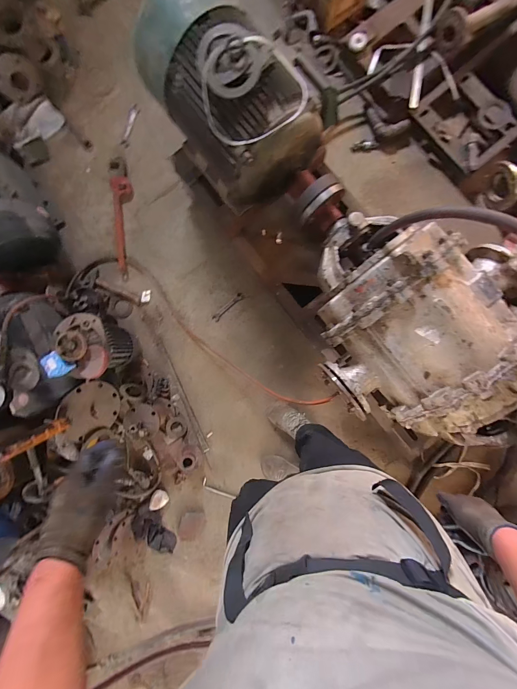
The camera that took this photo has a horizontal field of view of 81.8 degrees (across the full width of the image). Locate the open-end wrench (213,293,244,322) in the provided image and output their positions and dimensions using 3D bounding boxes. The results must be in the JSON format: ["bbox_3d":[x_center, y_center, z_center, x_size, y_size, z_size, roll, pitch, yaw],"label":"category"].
[{"bbox_3d":[-0.141,-0.174,1.409,0.176,0.013,0.036,-41,87,3],"label":"open-end wrench"}]

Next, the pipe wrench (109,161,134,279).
[{"bbox_3d":[-0.658,-0.614,1.453,0.100,0.034,0.597,-5,88,3],"label":"pipe wrench"}]

